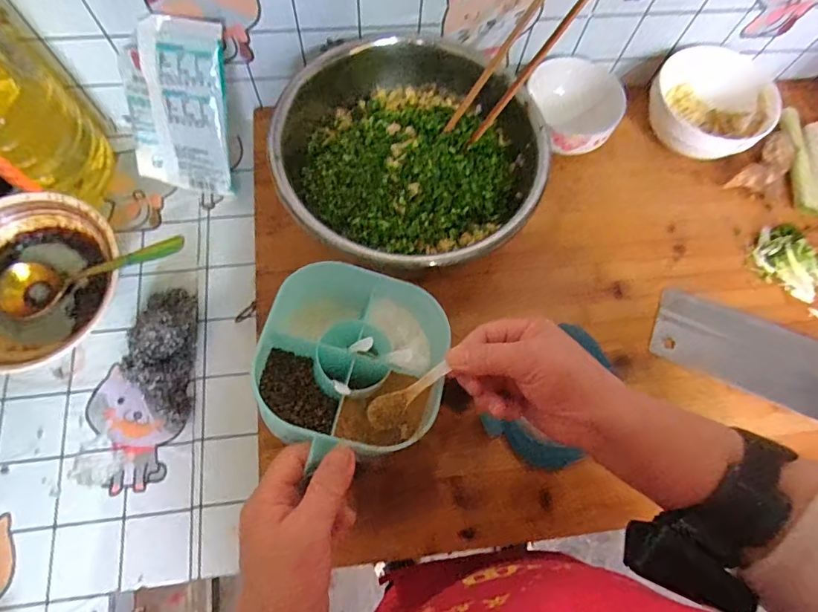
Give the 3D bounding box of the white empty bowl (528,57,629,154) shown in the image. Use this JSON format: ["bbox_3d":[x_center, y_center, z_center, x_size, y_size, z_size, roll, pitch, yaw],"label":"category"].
[{"bbox_3d":[0.190,-0.218,0.537,0.095,0.064,0.104,0,71,-1],"label":"white empty bowl"}]

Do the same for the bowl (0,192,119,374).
[{"bbox_3d":[-0.370,-0.023,0.462,0.153,0.059,0.175,43,75,12],"label":"bowl"}]

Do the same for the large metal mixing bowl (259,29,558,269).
[{"bbox_3d":[0.001,-0.148,0.482,0.245,0.113,0.277,-2,72,-4],"label":"large metal mixing bowl"}]

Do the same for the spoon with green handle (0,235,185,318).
[{"bbox_3d":[-0.306,-0.034,0.454,0.198,0.033,0.047,-16,71,10],"label":"spoon with green handle"}]

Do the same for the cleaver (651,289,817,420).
[{"bbox_3d":[0.389,0.061,0.472,0.283,0.014,0.085,24,72,7],"label":"cleaver"}]

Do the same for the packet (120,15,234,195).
[{"bbox_3d":[-0.235,-0.198,0.476,0.109,0.164,0.022,12,36,3],"label":"packet"}]

